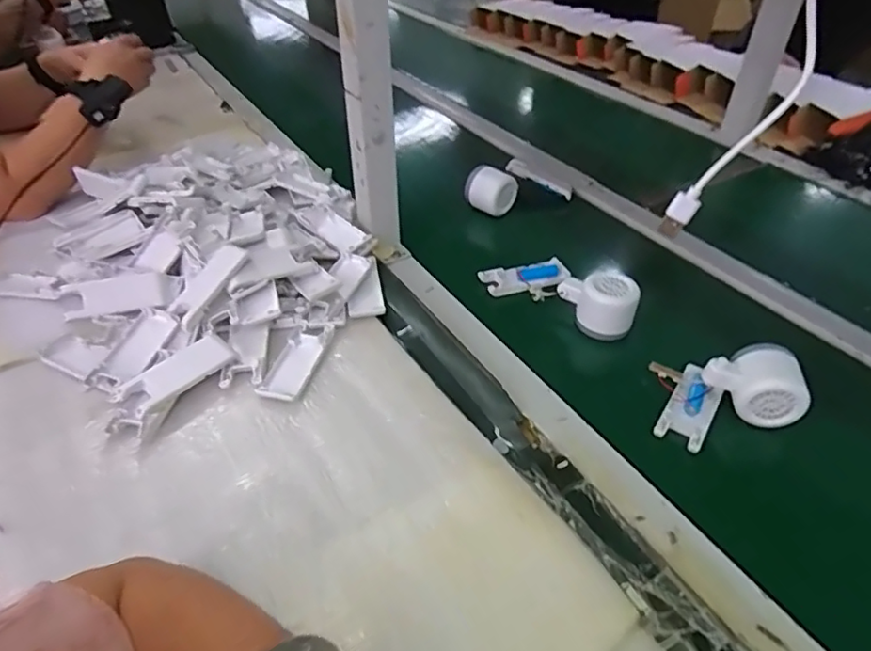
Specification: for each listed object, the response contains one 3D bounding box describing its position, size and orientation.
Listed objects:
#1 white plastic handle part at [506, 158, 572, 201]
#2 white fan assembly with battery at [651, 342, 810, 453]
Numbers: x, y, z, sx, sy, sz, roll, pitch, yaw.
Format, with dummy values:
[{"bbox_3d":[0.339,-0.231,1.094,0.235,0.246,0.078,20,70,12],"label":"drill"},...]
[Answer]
[{"bbox_3d":[0.156,-0.218,0.846,0.105,0.013,0.028,25,41,-4],"label":"white plastic handle part"},{"bbox_3d":[0.252,0.053,0.513,0.123,0.056,0.086,-9,40,-11],"label":"white fan assembly with battery"}]

